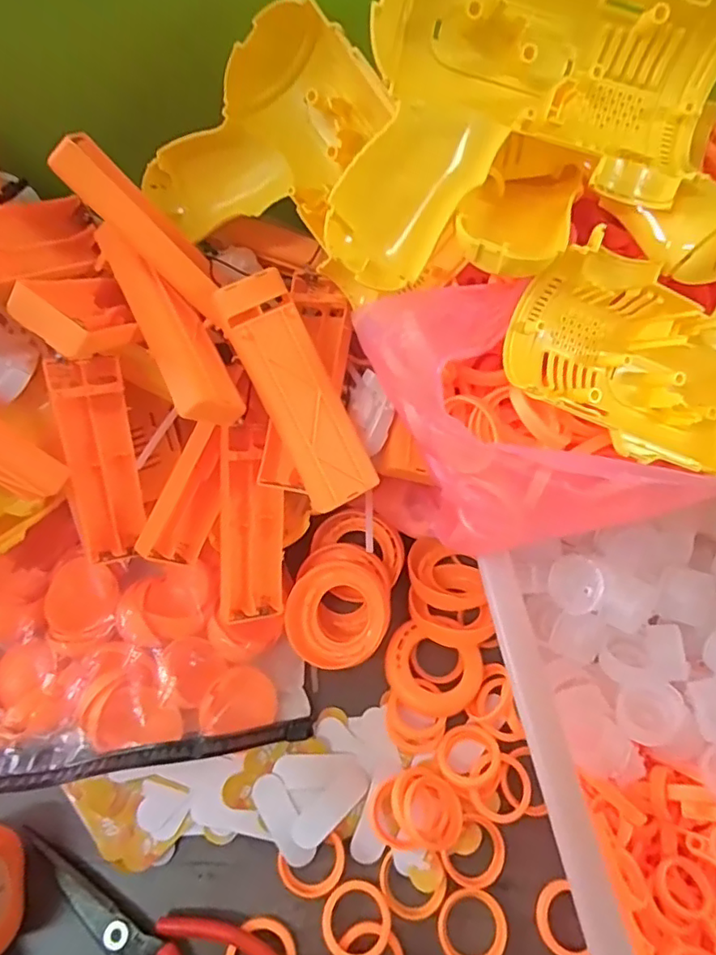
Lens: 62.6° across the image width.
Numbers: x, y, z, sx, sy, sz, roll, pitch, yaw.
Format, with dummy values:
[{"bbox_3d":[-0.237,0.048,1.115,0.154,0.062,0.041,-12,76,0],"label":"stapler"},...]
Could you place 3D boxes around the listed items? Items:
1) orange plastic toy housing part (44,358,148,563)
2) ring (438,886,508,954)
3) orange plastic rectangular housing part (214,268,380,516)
[{"bbox_3d":[-0.132,-0.007,0.306,0.029,0.107,0.027,-1,24,-3],"label":"orange plastic toy housing part"},{"bbox_3d":[0.060,0.236,0.308,0.036,0.005,0.035,1,66,-2],"label":"ring"},{"bbox_3d":[-0.027,-0.038,0.270,0.034,0.008,0.108,-28,100,-14],"label":"orange plastic rectangular housing part"}]

